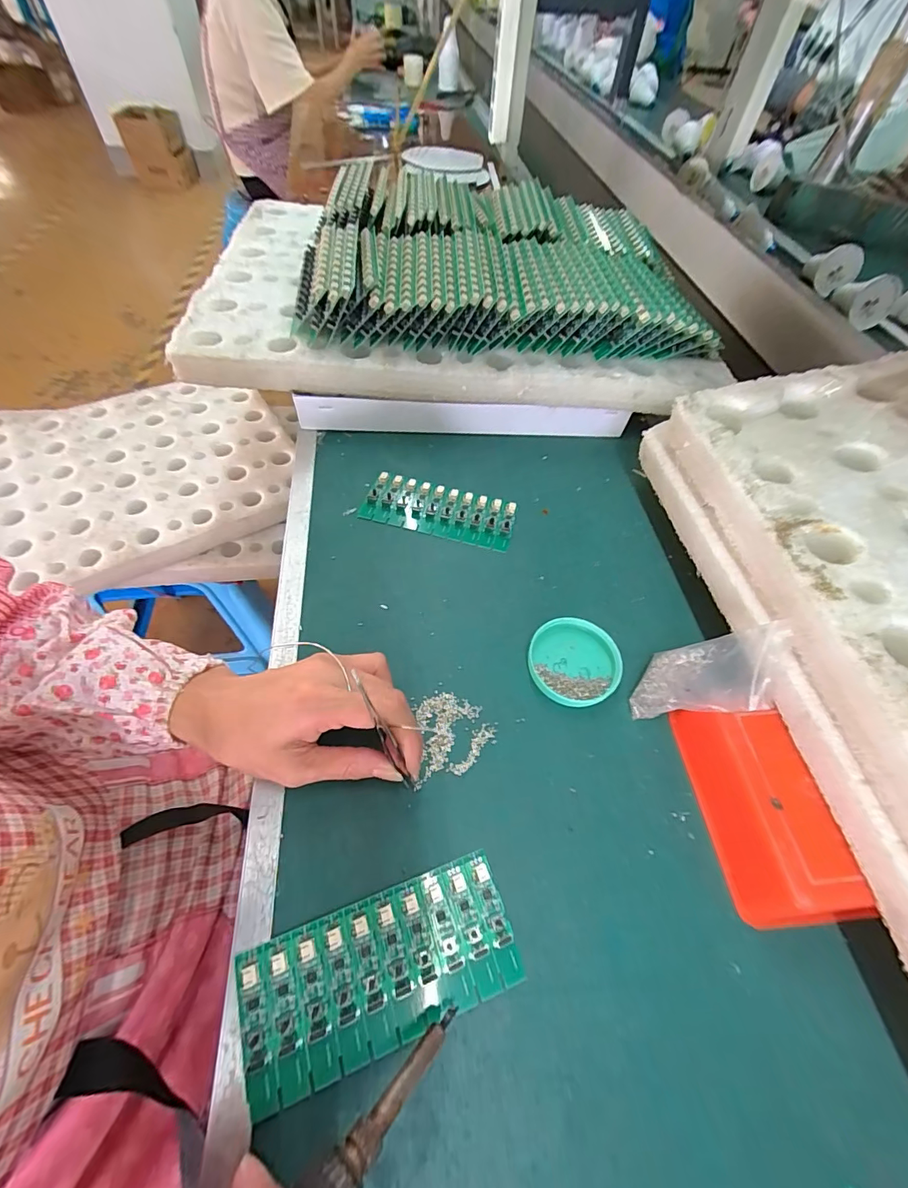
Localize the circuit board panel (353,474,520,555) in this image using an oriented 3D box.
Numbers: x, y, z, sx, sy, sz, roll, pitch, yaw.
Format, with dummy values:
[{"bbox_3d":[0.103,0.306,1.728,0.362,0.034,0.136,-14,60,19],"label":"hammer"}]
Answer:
[{"bbox_3d":[-0.014,-0.078,0.410,0.138,0.009,0.054,13,57,6],"label":"circuit board panel"}]

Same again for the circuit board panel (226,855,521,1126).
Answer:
[{"bbox_3d":[-0.037,0.194,0.228,0.136,0.005,0.063,-15,59,-15],"label":"circuit board panel"}]

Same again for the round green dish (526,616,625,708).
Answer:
[{"bbox_3d":[0.090,0.050,0.328,0.067,0.014,0.065,1,57,-2],"label":"round green dish"}]

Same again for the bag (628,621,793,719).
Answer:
[{"bbox_3d":[0.161,0.051,0.286,0.012,0.095,0.063,39,60,-7],"label":"bag"}]

